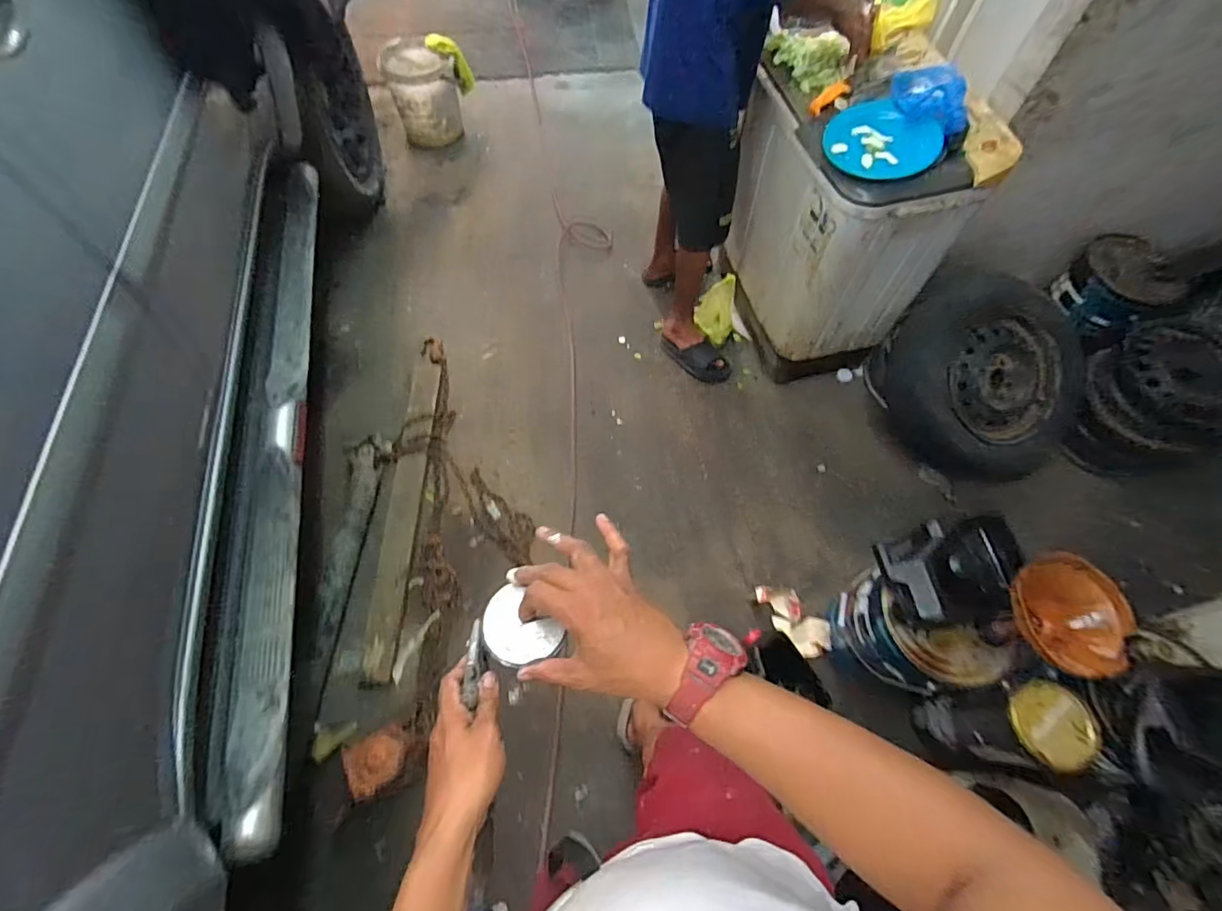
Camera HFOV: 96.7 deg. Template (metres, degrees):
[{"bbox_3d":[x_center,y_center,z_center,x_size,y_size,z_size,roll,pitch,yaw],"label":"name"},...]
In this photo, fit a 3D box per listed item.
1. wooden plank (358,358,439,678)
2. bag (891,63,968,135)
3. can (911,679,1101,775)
[{"bbox_3d":[-0.616,0.137,1.625,0.096,0.037,0.991,0,62,-2],"label":"wooden plank"},{"bbox_3d":[0.713,-0.815,1.220,0.115,0.066,0.221,-1,62,-3],"label":"bag"},{"bbox_3d":[0.834,0.593,1.182,0.161,0.358,0.154,1,62,-2],"label":"can"}]

